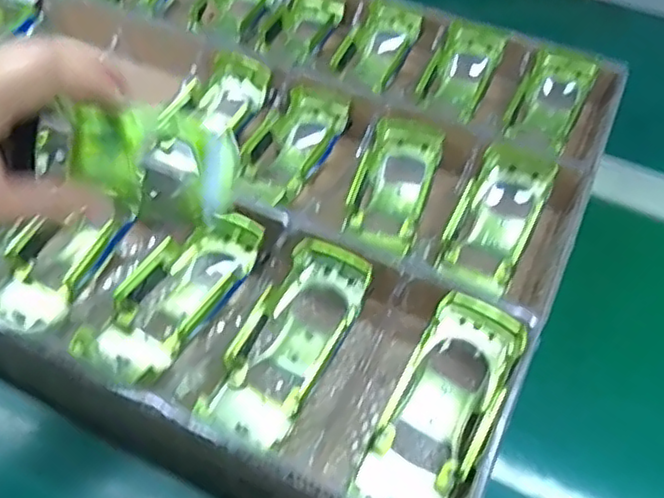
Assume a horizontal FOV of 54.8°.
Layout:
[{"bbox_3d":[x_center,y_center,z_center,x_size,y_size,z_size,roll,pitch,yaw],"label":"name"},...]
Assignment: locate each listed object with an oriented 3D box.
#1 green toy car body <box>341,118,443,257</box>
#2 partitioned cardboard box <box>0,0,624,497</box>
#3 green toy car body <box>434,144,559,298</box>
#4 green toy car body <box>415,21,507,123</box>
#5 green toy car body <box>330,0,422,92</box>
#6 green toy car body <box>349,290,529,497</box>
[{"bbox_3d":[0.046,-0.049,0.477,0.053,0.031,0.116,17,51,9],"label":"green toy car body"},{"bbox_3d":[-0.129,-0.108,0.514,0.632,0.050,0.473,23,52,13],"label":"partitioned cardboard box"},{"bbox_3d":[0.119,-0.025,0.459,0.052,0.030,0.116,24,70,15],"label":"green toy car body"},{"bbox_3d":[0.115,-0.160,0.564,0.055,0.029,0.089,23,81,5],"label":"green toy car body"},{"bbox_3d":[0.044,-0.180,0.585,0.055,0.044,0.092,25,52,15],"label":"green toy car body"},{"bbox_3d":[0.062,0.090,0.355,0.053,0.035,0.124,25,71,16],"label":"green toy car body"}]

